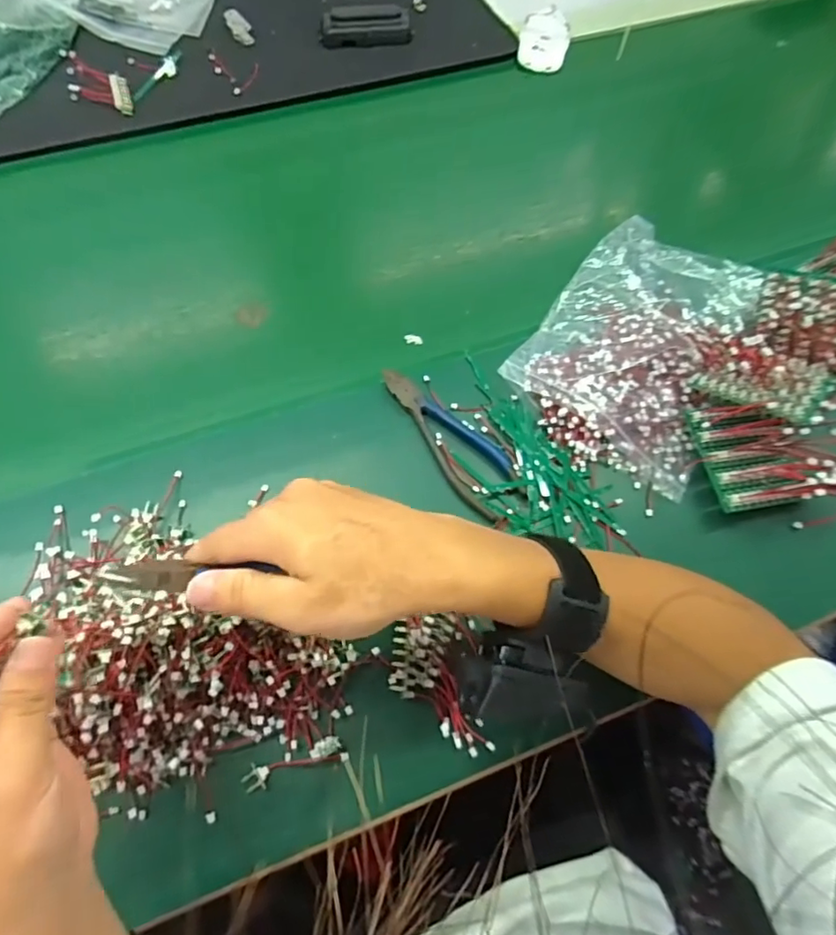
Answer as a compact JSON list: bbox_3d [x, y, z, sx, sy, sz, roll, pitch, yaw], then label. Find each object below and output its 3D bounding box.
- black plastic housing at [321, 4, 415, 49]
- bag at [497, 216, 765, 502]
[{"bbox_3d":[-0.060,-0.522,0.659,0.105,0.024,0.039,-6,65,-4],"label":"black plastic housing"},{"bbox_3d":[0.196,-0.118,0.471,0.161,0.031,0.232,31,68,12],"label":"bag"}]

